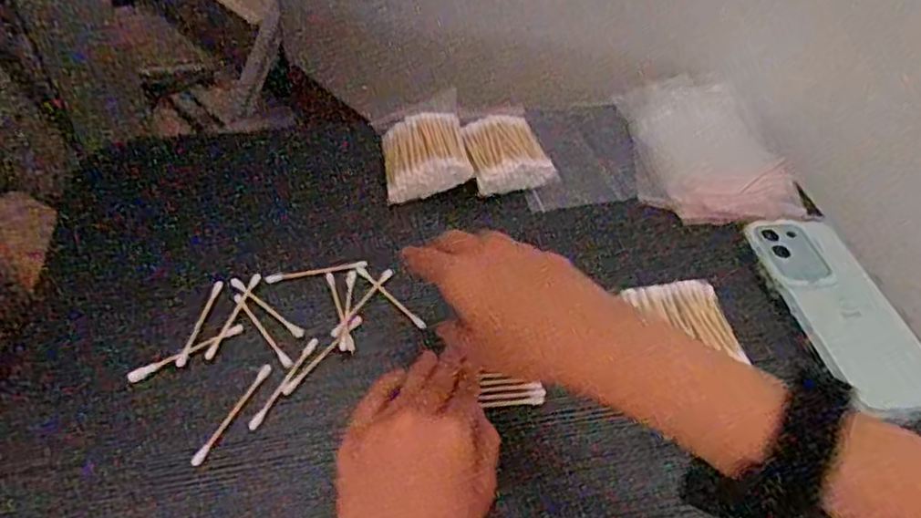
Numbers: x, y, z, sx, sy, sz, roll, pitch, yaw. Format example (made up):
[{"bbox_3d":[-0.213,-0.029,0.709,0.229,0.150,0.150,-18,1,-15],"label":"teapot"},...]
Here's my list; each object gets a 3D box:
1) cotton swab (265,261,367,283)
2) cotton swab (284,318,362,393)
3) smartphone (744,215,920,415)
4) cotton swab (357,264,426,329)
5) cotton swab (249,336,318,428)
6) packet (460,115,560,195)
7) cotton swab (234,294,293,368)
[{"bbox_3d":[-0.099,0.008,0.447,0.068,0.007,0.007,-7,51,-10],"label":"cotton swab"},{"bbox_3d":[-0.085,0.059,0.405,0.007,0.007,0.067,32,55,21],"label":"cotton swab"},{"bbox_3d":[0.266,0.032,0.449,0.069,0.013,0.162,-9,51,-11],"label":"smartphone"},{"bbox_3d":[-0.048,0.025,0.445,0.006,0.004,0.069,-36,61,-29],"label":"cotton swab"},{"bbox_3d":[-0.108,0.075,0.396,0.007,0.004,0.067,22,52,14],"label":"cotton swab"},{"bbox_3d":[0.035,-0.086,0.527,0.062,0.018,0.077,-11,52,-13],"label":"packet"},{"bbox_3d":[-0.129,0.045,0.420,0.006,0.004,0.071,-30,58,-26],"label":"cotton swab"}]

